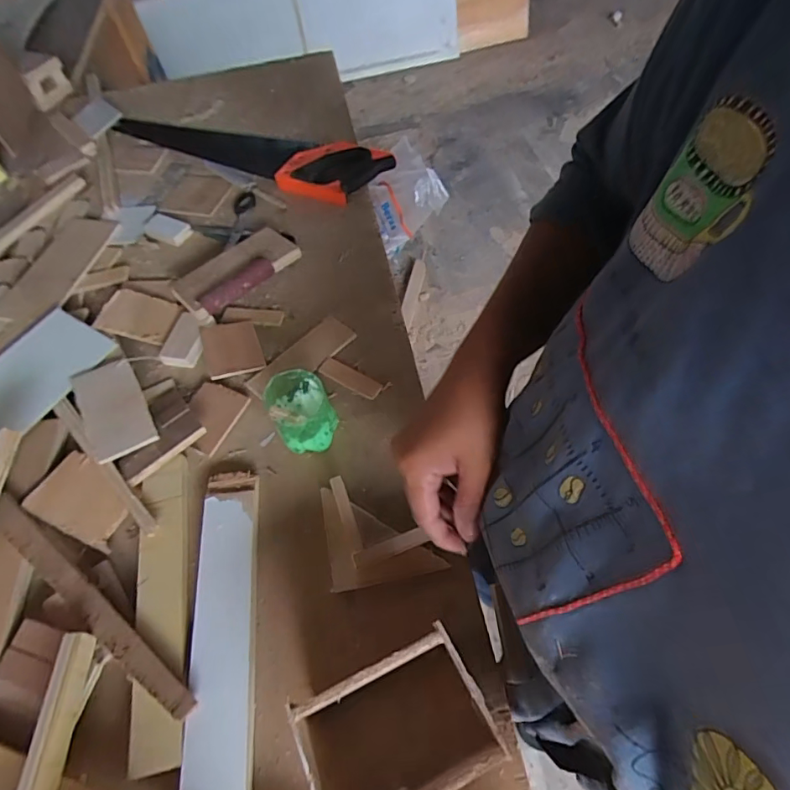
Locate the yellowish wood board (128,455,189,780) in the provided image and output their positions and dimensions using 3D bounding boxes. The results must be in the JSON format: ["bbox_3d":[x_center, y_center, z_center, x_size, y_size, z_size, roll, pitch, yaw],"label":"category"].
[{"bbox_3d":[-0.197,0.167,0.415,0.042,0.015,0.247,-16,56,-2],"label":"yellowish wood board"}]

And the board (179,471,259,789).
[{"bbox_3d":[-0.139,0.191,0.398,0.051,0.016,0.274,-10,56,2],"label":"board"}]

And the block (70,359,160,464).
[{"bbox_3d":[-0.294,0.012,0.508,0.062,0.007,0.126,-31,58,-12],"label":"block"}]

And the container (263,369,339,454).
[{"bbox_3d":[-0.089,0.021,0.472,0.060,0.071,0.063,-26,60,-14],"label":"container"}]

